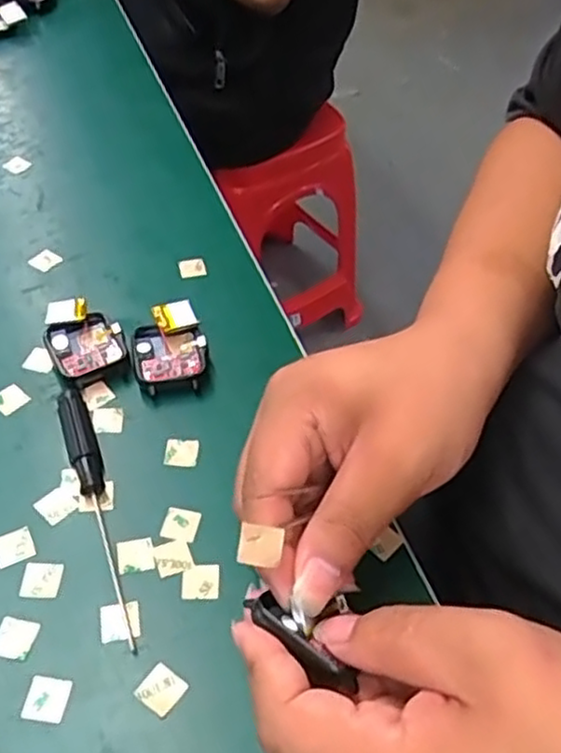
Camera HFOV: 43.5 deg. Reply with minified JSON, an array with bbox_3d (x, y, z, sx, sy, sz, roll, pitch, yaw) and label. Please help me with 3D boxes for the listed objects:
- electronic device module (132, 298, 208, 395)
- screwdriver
[{"bbox_3d":[-0.060,-0.015,0.378,0.037,0.018,0.050,-9,50,-9],"label":"electronic device module"},{"bbox_3d":[-0.082,0.058,0.317,0.014,0.013,0.130,-16,52,-15],"label":"screwdriver"}]

